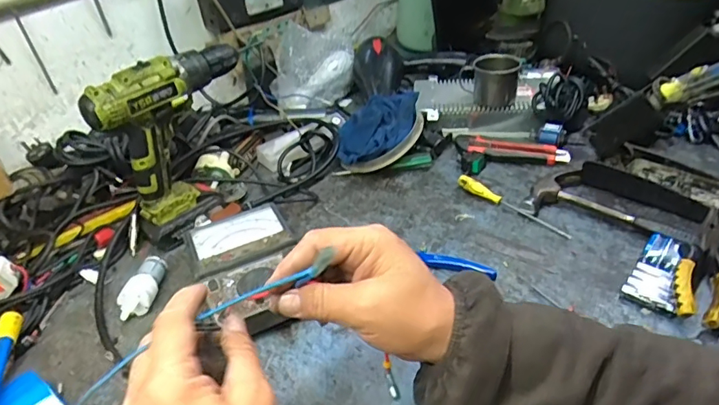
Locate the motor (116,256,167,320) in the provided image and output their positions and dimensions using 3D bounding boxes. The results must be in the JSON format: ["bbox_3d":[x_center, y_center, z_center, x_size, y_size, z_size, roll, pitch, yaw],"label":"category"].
[{"bbox_3d":[-0.244,0.093,0.575,0.037,0.027,0.074,-7,35,0],"label":"motor"}]

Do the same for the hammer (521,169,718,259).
[{"bbox_3d":[0.323,0.014,0.588,0.249,0.022,0.102,22,45,35],"label":"hammer"}]

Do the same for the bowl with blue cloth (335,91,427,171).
[{"bbox_3d":[0.032,-0.101,0.756,0.124,0.077,0.136,-5,36,3],"label":"bowl with blue cloth"}]

